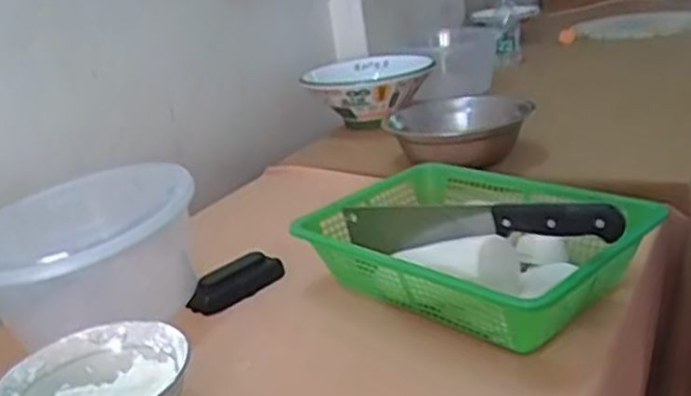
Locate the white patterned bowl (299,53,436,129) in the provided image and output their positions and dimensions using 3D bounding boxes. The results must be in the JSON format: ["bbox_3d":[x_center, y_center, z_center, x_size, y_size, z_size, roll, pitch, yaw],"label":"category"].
[{"bbox_3d":[0.043,-0.190,1.293,0.219,0.086,0.239,-7,20,3],"label":"white patterned bowl"}]

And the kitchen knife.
[{"bbox_3d":[0.107,0.025,0.658,0.020,0.050,0.293,-25,13,-40],"label":"kitchen knife"}]

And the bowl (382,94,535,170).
[{"bbox_3d":[0.159,-0.090,1.018,0.198,0.064,0.213,-1,21,19],"label":"bowl"}]

